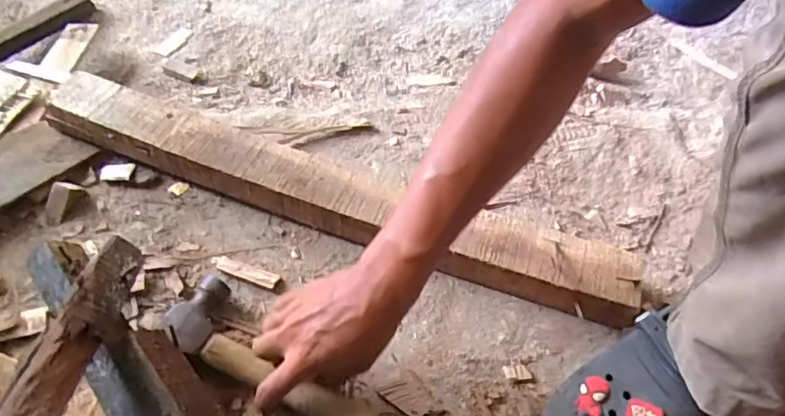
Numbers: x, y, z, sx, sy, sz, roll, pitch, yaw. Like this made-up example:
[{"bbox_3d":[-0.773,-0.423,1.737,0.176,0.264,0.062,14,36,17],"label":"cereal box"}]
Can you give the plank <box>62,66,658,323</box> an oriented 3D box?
[{"bbox_3d":[-0.092,-0.017,0.605,0.678,0.072,0.070,17,53,11],"label":"plank"}]

